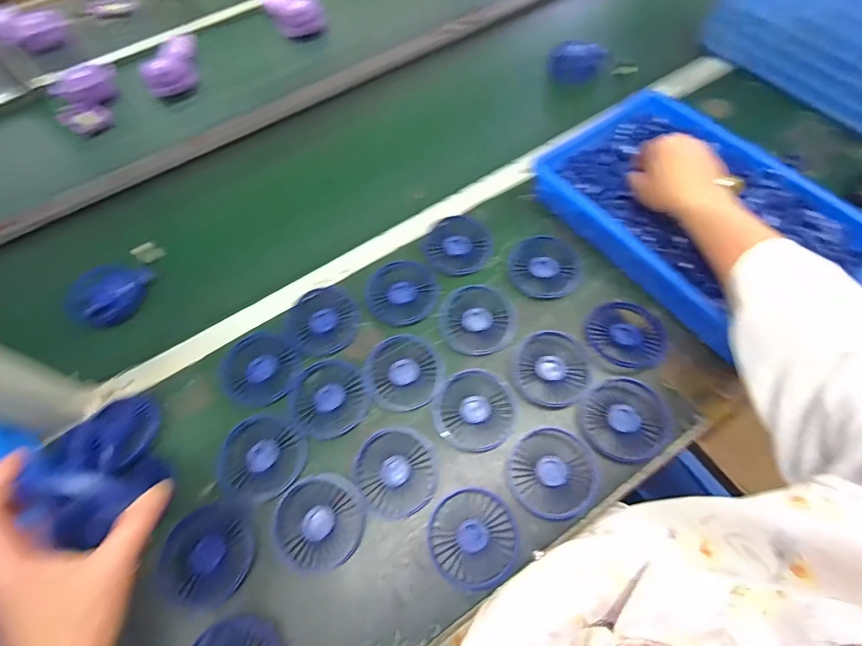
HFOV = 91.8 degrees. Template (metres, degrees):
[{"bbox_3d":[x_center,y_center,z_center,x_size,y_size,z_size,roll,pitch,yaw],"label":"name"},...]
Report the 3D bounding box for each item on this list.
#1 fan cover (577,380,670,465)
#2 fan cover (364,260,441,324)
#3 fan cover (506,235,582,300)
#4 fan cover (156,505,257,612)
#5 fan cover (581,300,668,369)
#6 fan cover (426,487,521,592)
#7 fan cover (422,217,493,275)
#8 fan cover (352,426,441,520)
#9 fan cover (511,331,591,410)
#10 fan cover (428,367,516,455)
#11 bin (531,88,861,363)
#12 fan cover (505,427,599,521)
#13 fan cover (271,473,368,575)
[{"bbox_3d":[0.212,0.105,0.457,0.090,0.008,0.086,-16,65,-6],"label":"fan cover"},{"bbox_3d":[-0.036,-0.040,0.532,0.088,0.007,0.087,39,71,17],"label":"fan cover"},{"bbox_3d":[0.148,-0.074,0.543,0.092,0.011,0.087,-21,66,-9],"label":"fan cover"},{"bbox_3d":[-0.225,0.233,0.415,0.092,0.013,0.086,-25,67,-10],"label":"fan cover"},{"bbox_3d":[0.232,0.013,0.498,0.088,0.009,0.088,-19,66,-8],"label":"fan cover"},{"bbox_3d":[0.043,0.214,0.420,0.086,0.022,0.089,-41,70,-16],"label":"fan cover"},{"bbox_3d":[0.036,-0.105,0.562,0.091,0.008,0.083,3,65,2],"label":"fan cover"},{"bbox_3d":[-0.036,0.157,0.446,0.086,0.014,0.086,-25,67,-11],"label":"fan cover"},{"bbox_3d":[0.139,0.053,0.486,0.086,0.009,0.088,-11,65,-4],"label":"fan cover"},{"bbox_3d":[0.048,0.095,0.464,0.089,0.011,0.085,32,69,15],"label":"fan cover"},{"bbox_3d":[0.328,-0.149,0.532,0.246,0.072,0.362,-32,68,-13],"label":"bin"},{"bbox_3d":[0.127,0.158,0.441,0.086,0.021,0.087,-21,66,-9],"label":"fan cover"},{"bbox_3d":[-0.111,0.199,0.420,0.087,0.013,0.085,-25,67,-10],"label":"fan cover"}]

